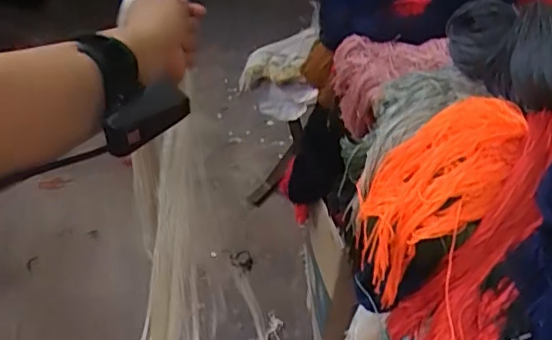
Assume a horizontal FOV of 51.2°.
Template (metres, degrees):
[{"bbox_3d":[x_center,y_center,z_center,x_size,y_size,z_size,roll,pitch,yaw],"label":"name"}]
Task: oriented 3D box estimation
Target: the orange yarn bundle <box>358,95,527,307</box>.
[{"bbox_3d":[0.110,0.015,0.433,0.050,0.170,0.095,24,21,-37],"label":"orange yarn bundle"}]

